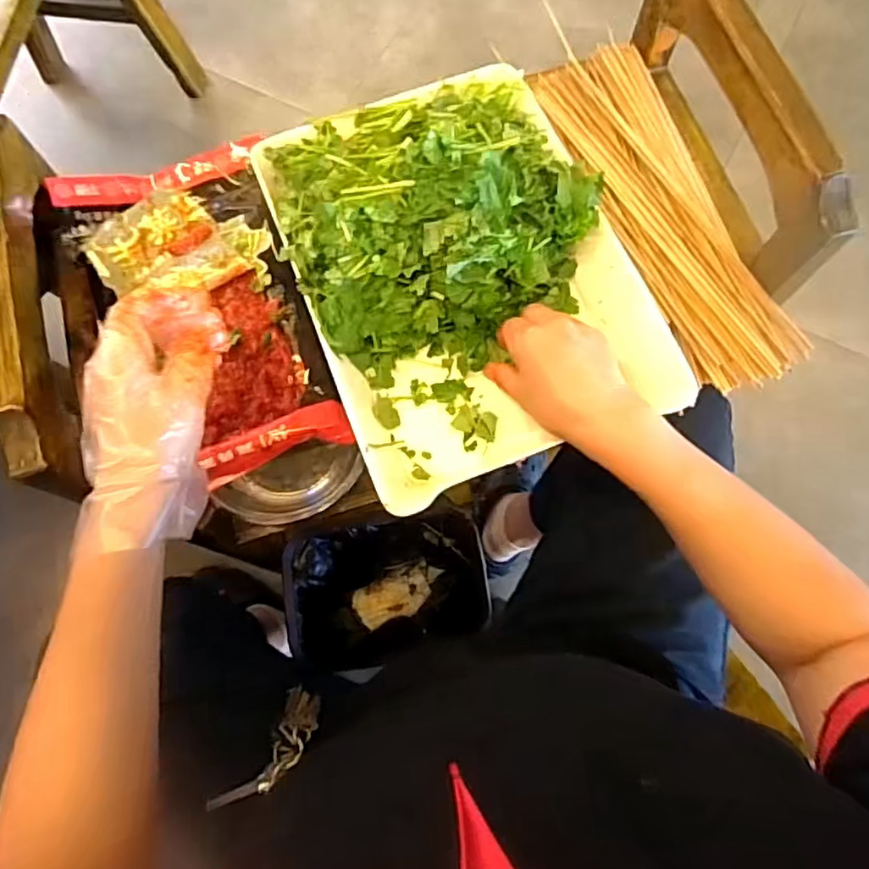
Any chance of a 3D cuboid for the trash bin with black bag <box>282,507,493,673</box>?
[{"bbox_3d":[-0.071,0.227,0.938,0.262,0.204,0.165,-10,74,-2],"label":"trash bin with black bag"}]

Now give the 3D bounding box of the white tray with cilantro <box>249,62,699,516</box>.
[{"bbox_3d":[0.018,-0.132,0.473,0.237,0.095,0.321,-21,74,-5],"label":"white tray with cilantro"}]

